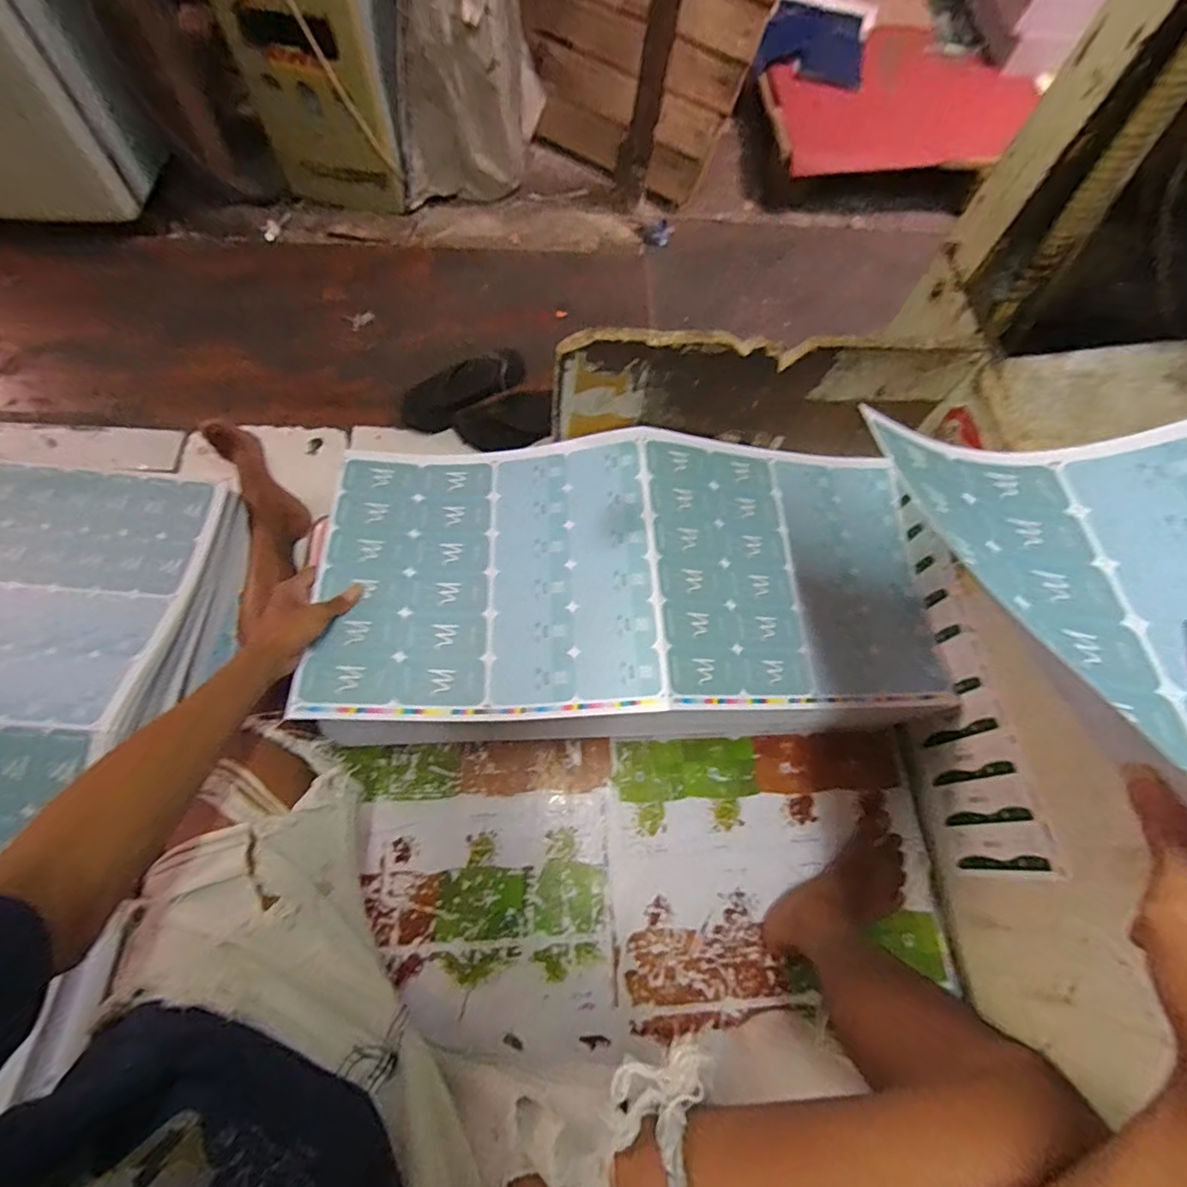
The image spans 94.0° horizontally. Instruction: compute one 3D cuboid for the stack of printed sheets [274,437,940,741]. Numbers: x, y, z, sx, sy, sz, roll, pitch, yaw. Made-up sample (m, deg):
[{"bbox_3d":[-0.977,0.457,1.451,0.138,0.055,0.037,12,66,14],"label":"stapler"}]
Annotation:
[{"bbox_3d":[0.068,-0.015,0.700,0.759,0.105,0.379,-2,67,-3],"label":"stack of printed sheets"}]

